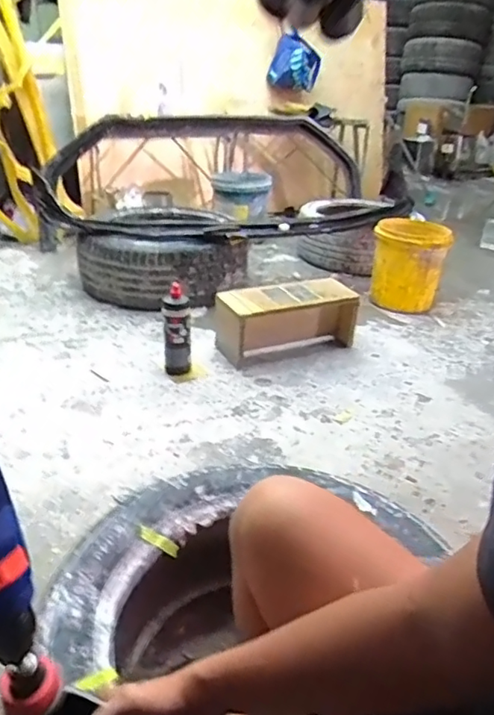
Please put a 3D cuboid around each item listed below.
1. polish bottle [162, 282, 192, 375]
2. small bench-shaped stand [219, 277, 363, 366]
[{"bbox_3d":[-0.208,-0.076,1.677,0.080,0.261,0.083,0,28,-6],"label":"polish bottle"},{"bbox_3d":[0.132,-0.129,1.869,0.496,0.209,0.167,-11,31,-24],"label":"small bench-shaped stand"}]

